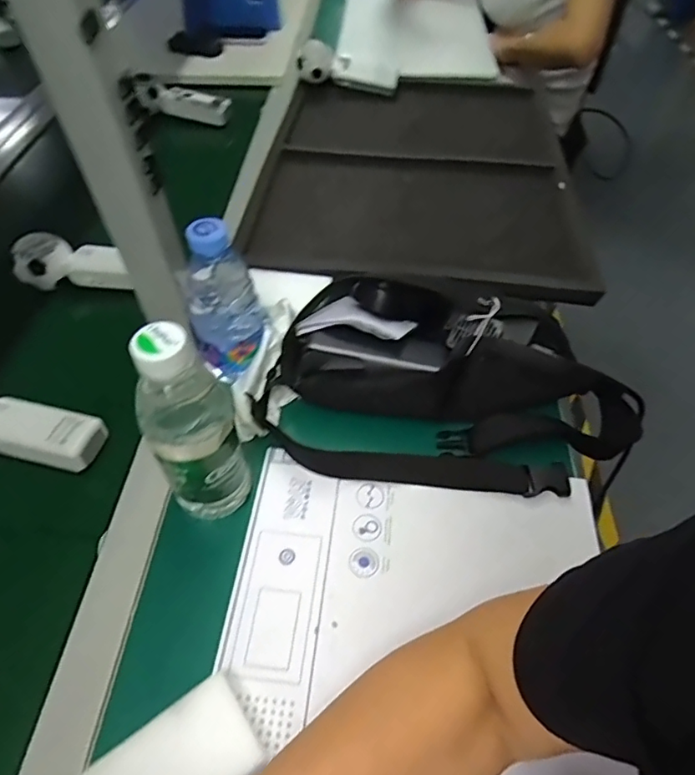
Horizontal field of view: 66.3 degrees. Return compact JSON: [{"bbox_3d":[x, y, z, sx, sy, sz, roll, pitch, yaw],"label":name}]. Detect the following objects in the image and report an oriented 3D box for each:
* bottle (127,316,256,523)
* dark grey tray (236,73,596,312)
[{"bbox_3d":[-0.108,0.036,0.378,0.061,0.186,0.051,-14,52,-10],"label":"bottle"},{"bbox_3d":[0.102,-0.333,0.764,0.405,0.032,0.557,4,51,5],"label":"dark grey tray"}]

